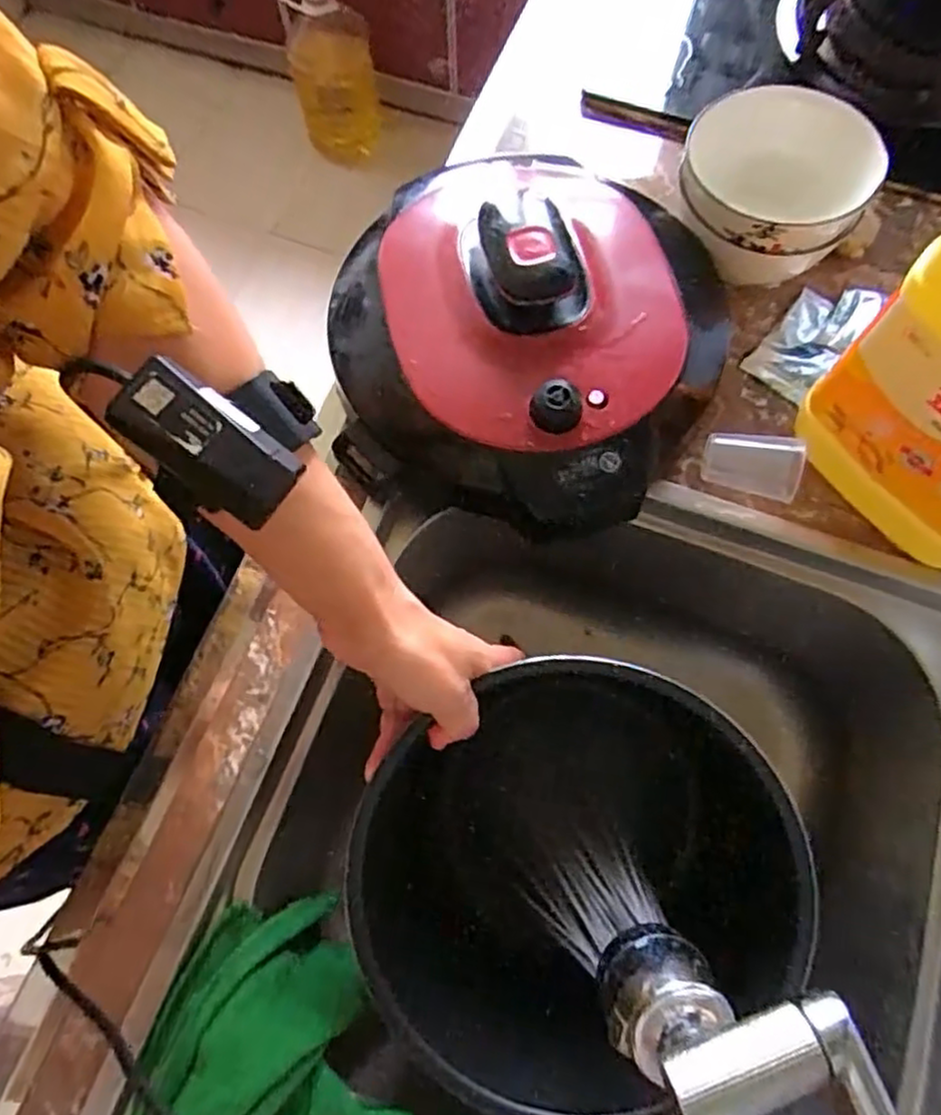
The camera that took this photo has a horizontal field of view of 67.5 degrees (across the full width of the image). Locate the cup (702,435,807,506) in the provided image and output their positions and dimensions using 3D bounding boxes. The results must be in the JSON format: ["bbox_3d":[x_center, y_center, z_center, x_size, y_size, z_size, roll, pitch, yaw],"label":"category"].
[{"bbox_3d":[0.187,-0.062,0.466,0.059,0.032,0.031,13,72,6],"label":"cup"}]

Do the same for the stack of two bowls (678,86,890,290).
[{"bbox_3d":[0.205,-0.255,0.499,0.116,0.099,0.124,14,72,6],"label":"stack of two bowls"}]

